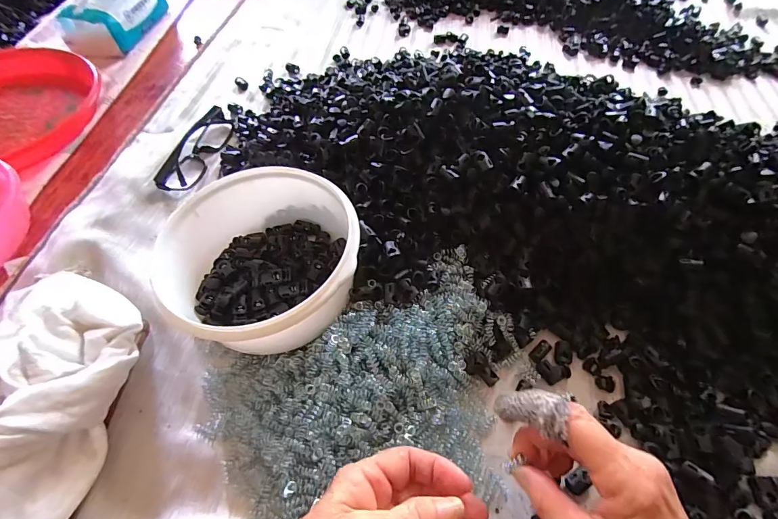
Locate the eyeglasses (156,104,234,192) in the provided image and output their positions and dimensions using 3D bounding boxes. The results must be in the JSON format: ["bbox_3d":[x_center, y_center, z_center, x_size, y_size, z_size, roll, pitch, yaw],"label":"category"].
[{"bbox_3d":[-0.231,-0.139,0.461,0.040,0.025,0.139,11,59,8],"label":"eyeglasses"}]

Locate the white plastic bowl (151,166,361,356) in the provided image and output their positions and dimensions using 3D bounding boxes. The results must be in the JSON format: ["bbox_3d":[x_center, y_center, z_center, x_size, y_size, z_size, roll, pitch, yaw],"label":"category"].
[{"bbox_3d":[-0.104,0.004,0.335,0.148,0.090,0.155,-1,58,1],"label":"white plastic bowl"}]

